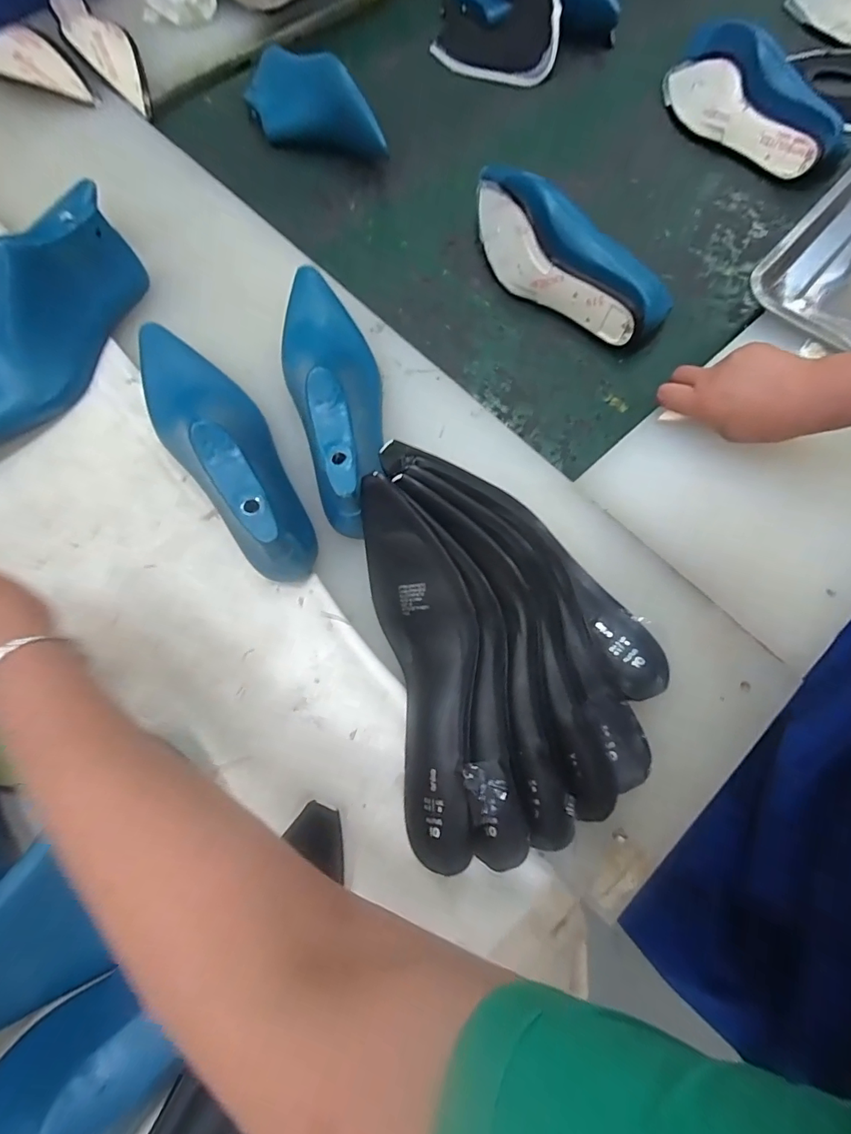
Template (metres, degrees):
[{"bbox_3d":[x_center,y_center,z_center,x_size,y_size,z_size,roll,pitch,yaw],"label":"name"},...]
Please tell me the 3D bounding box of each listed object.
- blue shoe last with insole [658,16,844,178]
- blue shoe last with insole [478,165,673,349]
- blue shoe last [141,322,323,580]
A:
[{"bbox_3d":[0.449,-0.648,0.652,0.098,0.077,0.283,-35,73,-12],"label":"blue shoe last with insole"},{"bbox_3d":[0.156,-0.361,0.544,0.275,0.073,0.089,39,74,13],"label":"blue shoe last with insole"},{"bbox_3d":[-0.178,-0.119,0.404,0.078,0.098,0.298,-35,73,-12],"label":"blue shoe last"}]

